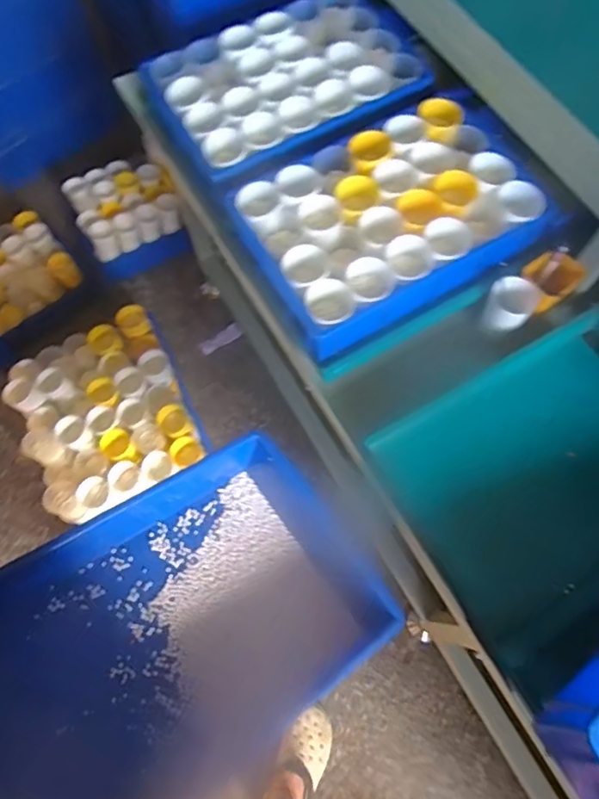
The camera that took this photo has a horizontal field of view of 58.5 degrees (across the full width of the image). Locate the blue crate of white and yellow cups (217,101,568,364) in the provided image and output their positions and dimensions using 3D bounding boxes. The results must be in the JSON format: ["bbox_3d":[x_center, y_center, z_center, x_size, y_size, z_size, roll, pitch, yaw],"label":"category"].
[{"bbox_3d":[0.137,-0.270,0.787,0.427,0.103,0.281,-29,72,-10],"label":"blue crate of white and yellow cups"}]

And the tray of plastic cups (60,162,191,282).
[{"bbox_3d":[-0.468,-0.506,1.477,0.277,0.150,0.258,-20,71,-7],"label":"tray of plastic cups"}]

